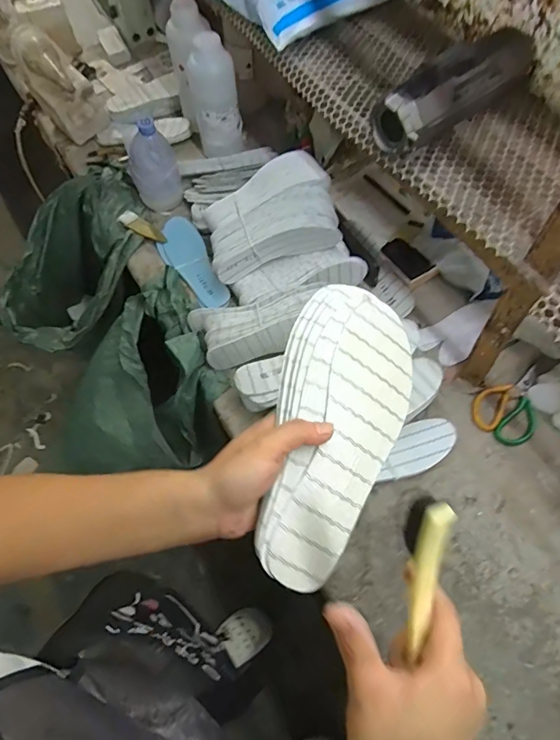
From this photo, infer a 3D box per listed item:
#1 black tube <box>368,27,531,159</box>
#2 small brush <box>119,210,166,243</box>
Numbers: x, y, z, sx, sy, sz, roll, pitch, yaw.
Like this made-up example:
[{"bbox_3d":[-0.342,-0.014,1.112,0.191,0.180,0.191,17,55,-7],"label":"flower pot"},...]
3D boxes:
[{"bbox_3d":[0.232,-0.372,0.614,0.229,0.074,0.077,-33,69,-15],"label":"black tube"},{"bbox_3d":[-0.284,-0.298,0.959,0.125,0.016,0.035,33,69,14],"label":"small brush"}]

